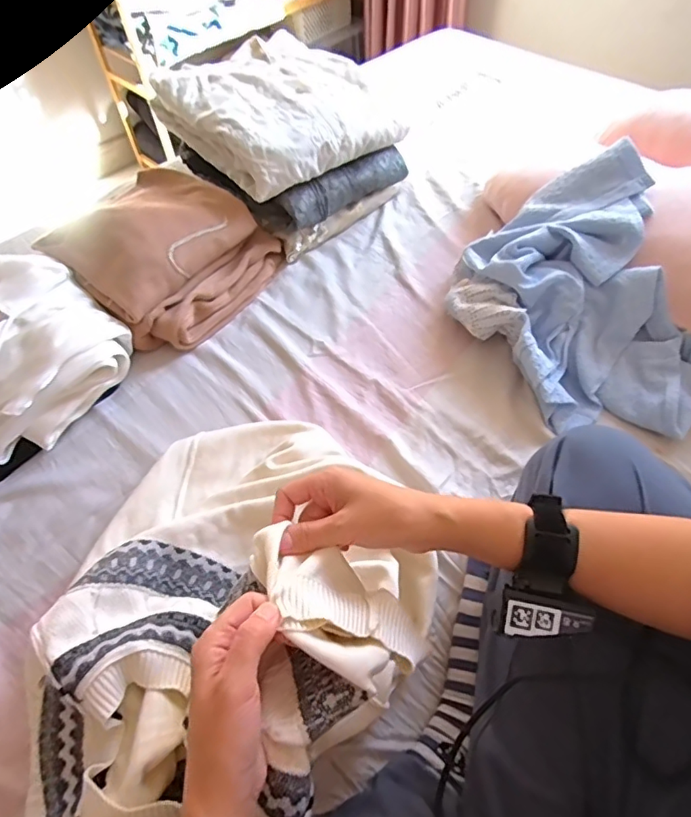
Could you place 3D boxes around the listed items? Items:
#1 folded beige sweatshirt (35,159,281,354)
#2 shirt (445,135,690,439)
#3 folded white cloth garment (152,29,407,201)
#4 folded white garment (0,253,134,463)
[{"bbox_3d":[-0.252,-0.223,0.727,0.225,0.122,0.256,28,61,20],"label":"folded beige sweatshirt"},{"bbox_3d":[0.301,-0.125,0.622,0.286,0.126,0.367,-14,56,-8],"label":"shirt"},{"bbox_3d":[-0.106,-0.466,0.789,0.280,0.086,0.299,-36,60,-21],"label":"folded white cloth garment"},{"bbox_3d":[-0.392,-0.077,0.629,0.222,0.098,0.202,37,64,25],"label":"folded white garment"}]

